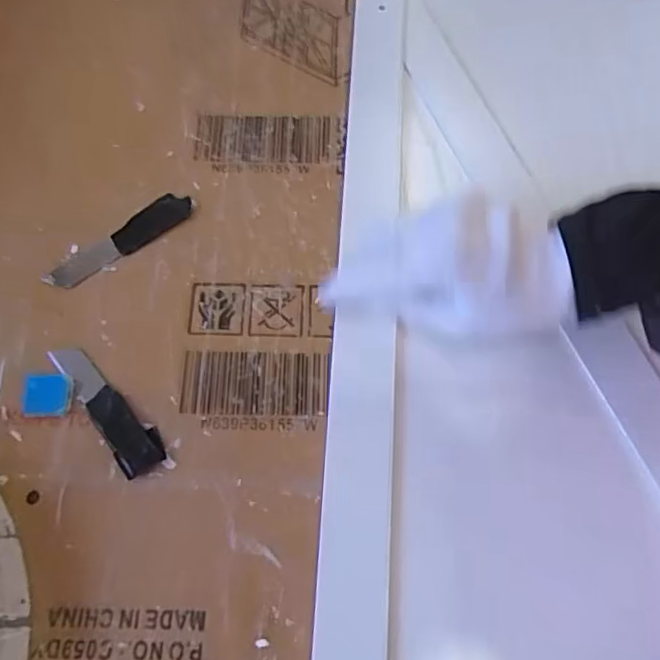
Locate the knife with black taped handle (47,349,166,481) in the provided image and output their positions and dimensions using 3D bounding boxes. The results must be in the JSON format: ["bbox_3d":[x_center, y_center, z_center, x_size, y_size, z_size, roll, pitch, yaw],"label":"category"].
[{"bbox_3d":[-0.138,0.046,0.382,0.026,0.004,0.098,-36,74,-13],"label":"knife with black taped handle"}]

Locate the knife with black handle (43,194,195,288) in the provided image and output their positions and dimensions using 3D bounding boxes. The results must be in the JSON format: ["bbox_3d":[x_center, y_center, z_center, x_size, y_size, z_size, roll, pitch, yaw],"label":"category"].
[{"bbox_3d":[-0.144,-0.062,0.429,0.110,0.005,0.025,-39,75,-14],"label":"knife with black handle"}]

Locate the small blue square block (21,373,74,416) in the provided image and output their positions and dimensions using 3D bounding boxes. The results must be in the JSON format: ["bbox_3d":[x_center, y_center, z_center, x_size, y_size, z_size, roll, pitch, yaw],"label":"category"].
[{"bbox_3d":[-0.176,0.040,0.382,0.029,0.007,0.027,3,69,0],"label":"small blue square block"}]

